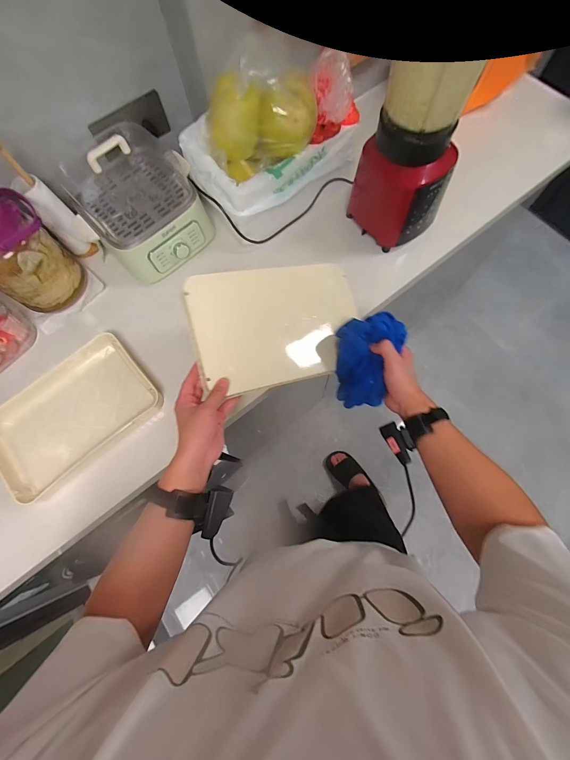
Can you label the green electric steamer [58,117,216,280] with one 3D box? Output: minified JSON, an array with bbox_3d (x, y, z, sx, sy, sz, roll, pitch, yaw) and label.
[{"bbox_3d":[-0.327,-0.401,0.716,0.238,0.195,0.259,-36,76,-8],"label":"green electric steamer"}]

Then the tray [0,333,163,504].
[{"bbox_3d":[-0.449,0.077,0.681,0.336,0.052,0.214,-39,76,-9],"label":"tray"}]

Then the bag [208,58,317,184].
[{"bbox_3d":[-0.047,-0.518,0.657,0.212,0.179,0.106,-13,74,-2],"label":"bag"}]

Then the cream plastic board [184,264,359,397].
[{"bbox_3d":[-0.009,-0.098,0.587,0.308,0.026,0.206,-11,91,-22],"label":"cream plastic board"}]

